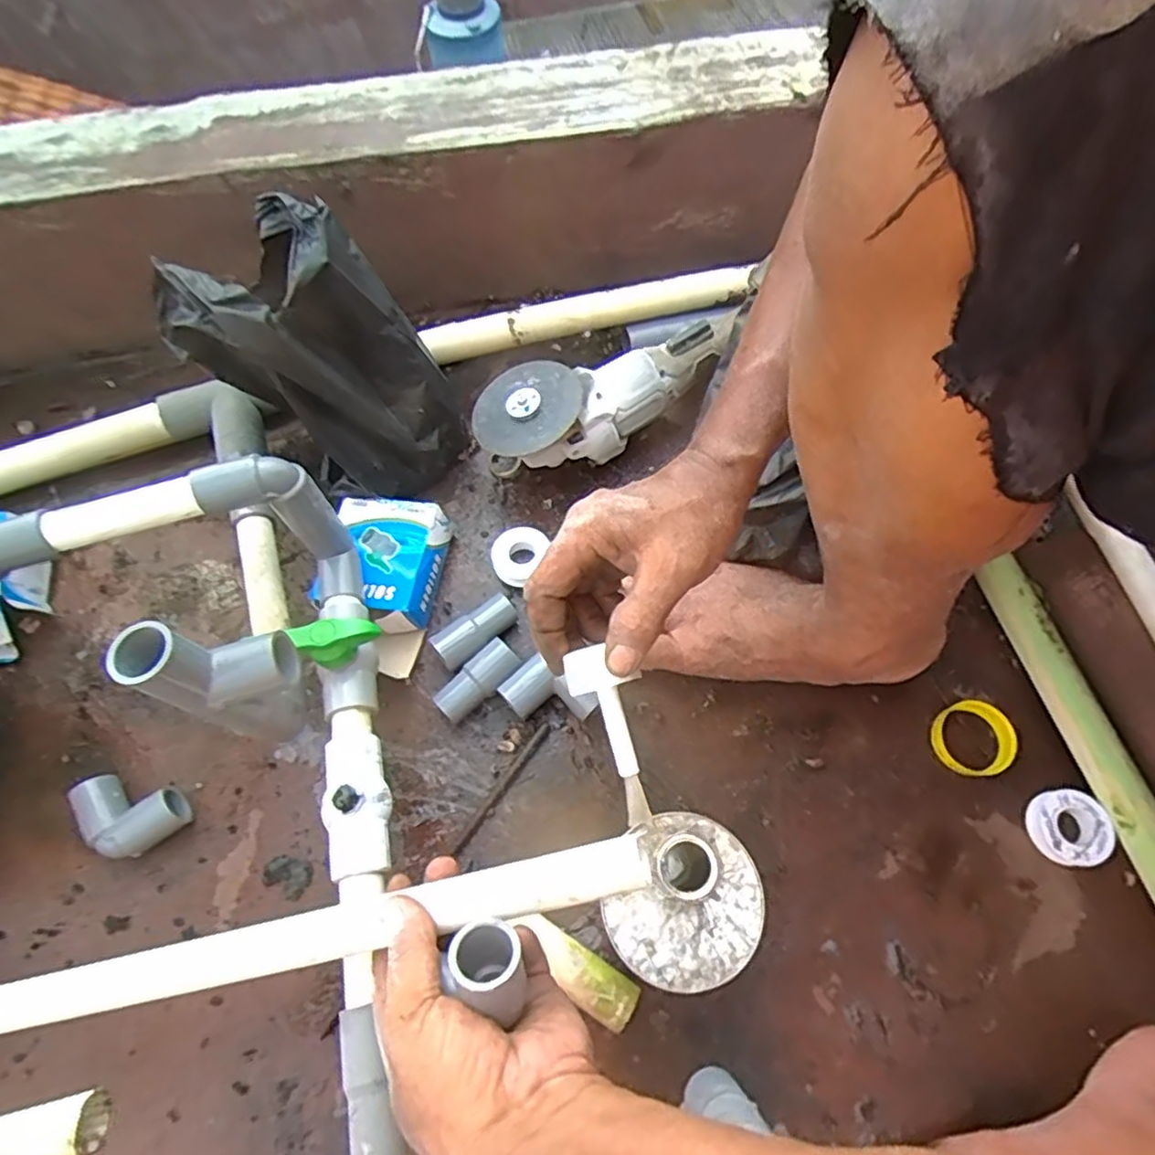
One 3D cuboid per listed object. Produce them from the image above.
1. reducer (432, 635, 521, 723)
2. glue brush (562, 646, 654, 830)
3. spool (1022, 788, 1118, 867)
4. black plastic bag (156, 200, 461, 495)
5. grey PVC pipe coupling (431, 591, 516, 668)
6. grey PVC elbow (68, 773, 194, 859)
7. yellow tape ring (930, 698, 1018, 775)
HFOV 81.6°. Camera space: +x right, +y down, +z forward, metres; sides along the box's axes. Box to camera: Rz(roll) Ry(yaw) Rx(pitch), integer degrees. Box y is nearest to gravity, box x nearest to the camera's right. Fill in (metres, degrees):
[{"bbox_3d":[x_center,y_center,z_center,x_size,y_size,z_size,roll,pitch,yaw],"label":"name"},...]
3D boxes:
[{"bbox_3d":[-0.081,0.085,0.545,0.071,0.029,0.030,-42,73,-14],"label":"reducer"},{"bbox_3d":[0.024,0.089,0.380,0.033,0.026,0.100,-21,93,-7],"label":"glue brush"},{"bbox_3d":[0.365,0.186,0.499,0.053,0.018,0.053,-6,68,16],"label":"spool"},{"bbox_3d":[-0.205,-0.161,0.545,0.152,0.224,0.136,33,70,15],"label":"black plastic bag"},{"bbox_3d":[-0.084,0.046,0.561,0.072,0.032,0.028,-35,71,-12],"label":"grey PVC pipe coupling"},{"bbox_3d":[-0.344,0.185,0.515,0.082,0.034,0.053,10,68,5],"label":"grey PVC elbow"},{"bbox_3d":[0.310,0.126,0.525,0.057,0.020,0.056,0,68,1],"label":"yellow tape ring"}]

